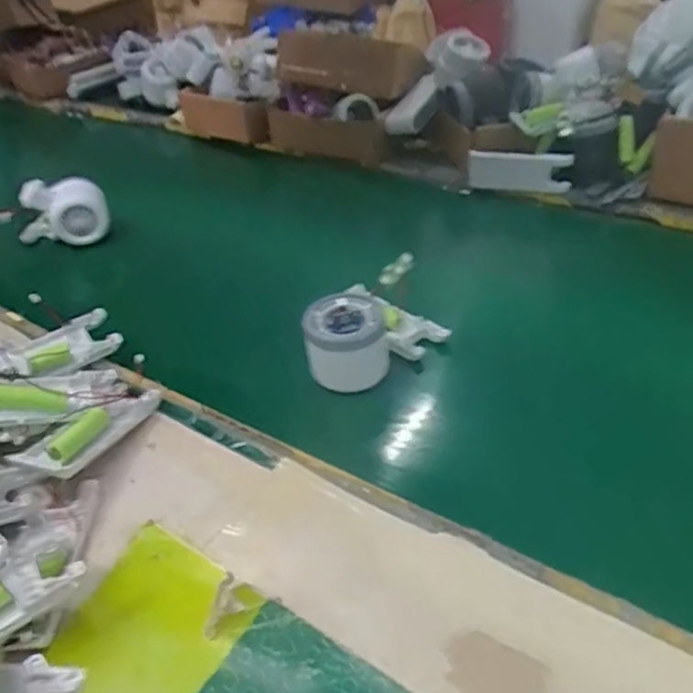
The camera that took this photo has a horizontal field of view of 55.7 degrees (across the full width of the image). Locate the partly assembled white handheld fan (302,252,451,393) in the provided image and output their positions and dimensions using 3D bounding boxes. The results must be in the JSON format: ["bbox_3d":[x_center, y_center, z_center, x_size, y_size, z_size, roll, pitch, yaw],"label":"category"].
[{"bbox_3d":[0.021,-0.013,0.502,0.058,0.058,0.118,30,51,35],"label":"partly assembled white handheld fan"}]

